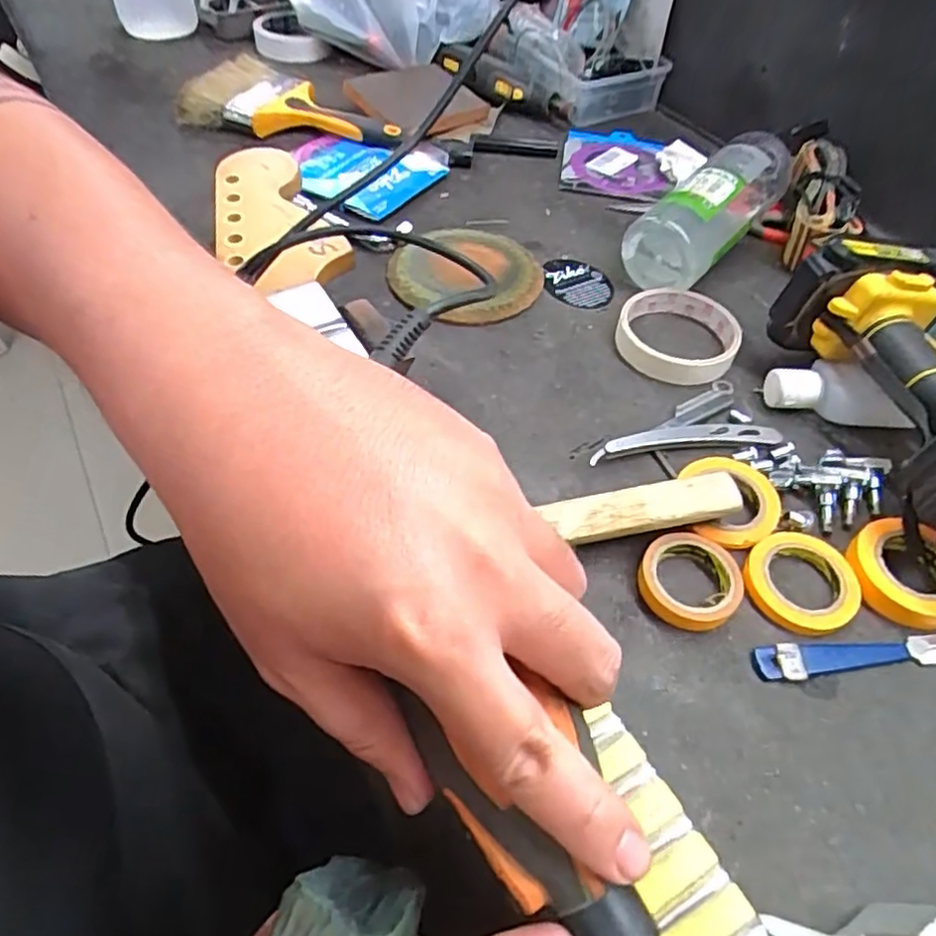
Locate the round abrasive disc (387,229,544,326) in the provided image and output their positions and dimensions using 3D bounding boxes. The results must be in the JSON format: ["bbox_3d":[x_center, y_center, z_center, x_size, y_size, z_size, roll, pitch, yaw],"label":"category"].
[{"bbox_3d":[0.000,-0.157,0.519,0.115,0.014,0.115,1,52,-1],"label":"round abrasive disc"}]

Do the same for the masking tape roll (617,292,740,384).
[{"bbox_3d":[0.152,-0.098,0.471,0.081,0.021,0.079,21,54,14],"label":"masking tape roll"}]

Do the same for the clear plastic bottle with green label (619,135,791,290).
[{"bbox_3d":[0.204,-0.213,0.534,0.066,0.070,0.191,35,58,23],"label":"clear plastic bottle with green label"}]

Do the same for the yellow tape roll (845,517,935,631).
[{"bbox_3d":[0.237,0.056,0.354,0.054,0.017,0.060,-32,59,-24],"label":"yellow tape roll"}]

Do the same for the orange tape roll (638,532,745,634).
[{"bbox_3d":[0.119,0.058,0.350,0.052,0.012,0.055,1,52,-1],"label":"orange tape roll"}]

